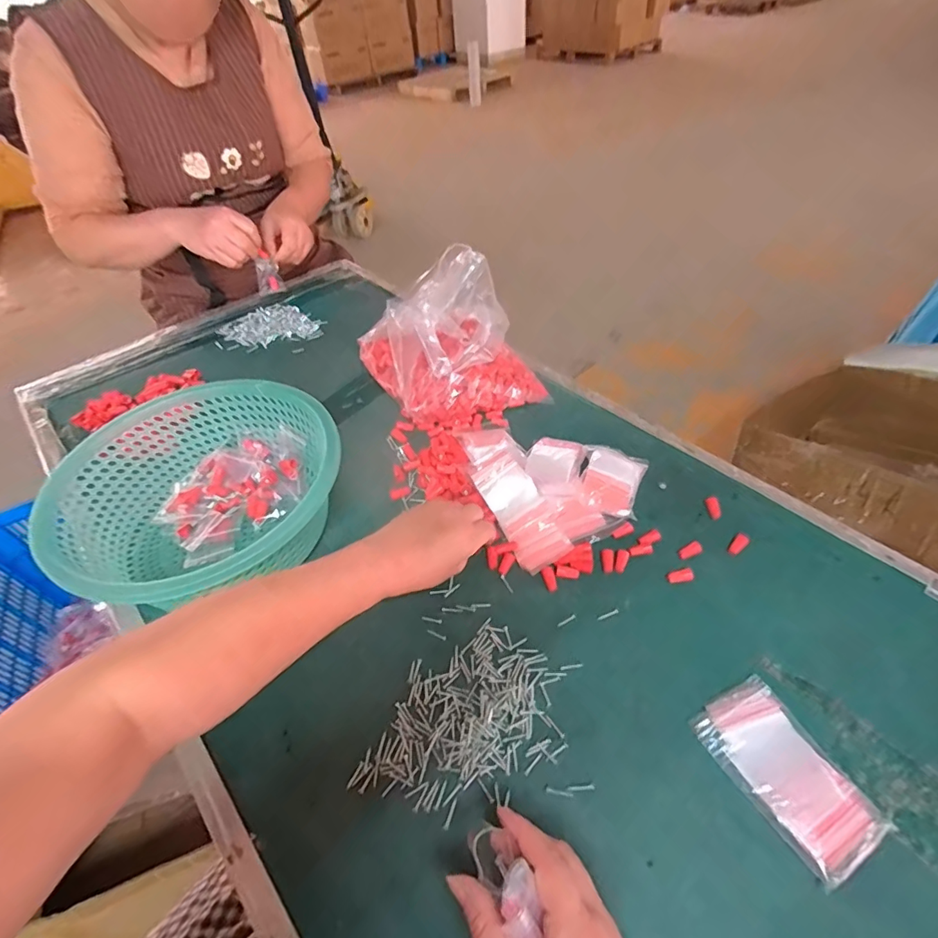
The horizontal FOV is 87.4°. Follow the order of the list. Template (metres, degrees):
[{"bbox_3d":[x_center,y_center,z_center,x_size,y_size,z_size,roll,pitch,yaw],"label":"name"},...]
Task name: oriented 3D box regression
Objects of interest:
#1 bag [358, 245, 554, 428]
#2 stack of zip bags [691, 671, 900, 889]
[{"bbox_3d":[-0.032,-0.172,0.665,0.179,0.130,0.241,-26,50,-20],"label":"bag"},{"bbox_3d":[0.230,0.218,0.356,0.074,0.014,0.115,-23,48,-17],"label":"stack of zip bags"}]

